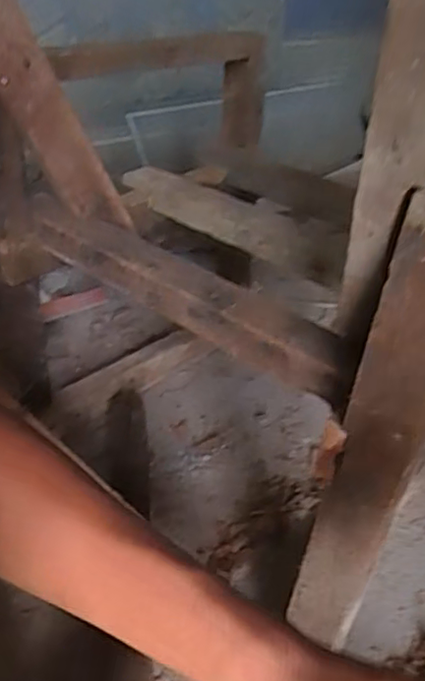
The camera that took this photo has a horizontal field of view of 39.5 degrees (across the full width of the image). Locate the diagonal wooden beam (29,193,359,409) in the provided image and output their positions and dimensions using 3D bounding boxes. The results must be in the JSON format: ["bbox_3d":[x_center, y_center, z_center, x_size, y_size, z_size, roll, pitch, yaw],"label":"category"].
[{"bbox_3d":[-0.038,-0.062,0.640,0.460,0.055,0.080,30,41,29],"label":"diagonal wooden beam"}]

